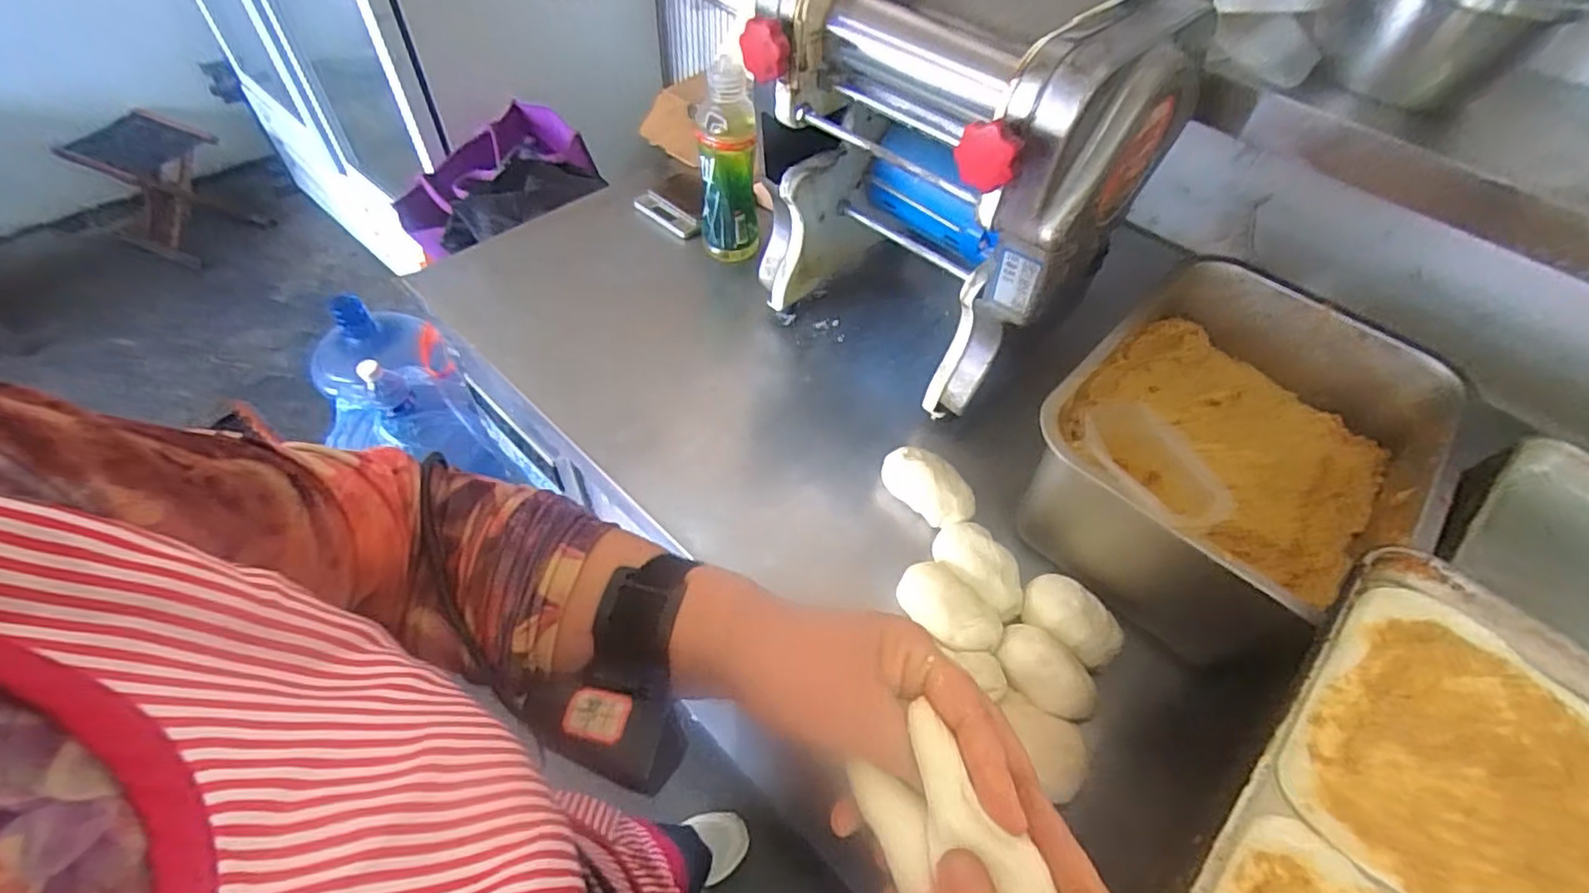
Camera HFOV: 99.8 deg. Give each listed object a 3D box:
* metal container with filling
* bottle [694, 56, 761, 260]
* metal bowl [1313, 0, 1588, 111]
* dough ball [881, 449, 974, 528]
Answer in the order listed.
[{"bbox_3d":[0.379,0.000,0.587,0.253,0.171,0.357,37,58,22],"label":"metal container with filling"},{"bbox_3d":[-0.076,-0.326,0.787,0.070,0.204,0.062,3,52,-3],"label":"bottle"},{"bbox_3d":[0.542,-0.372,0.579,0.174,0.094,0.146,23,54,13],"label":"metal bowl"},{"bbox_3d":[0.129,0.037,0.633,0.055,0.035,0.094,-32,61,-26],"label":"dough ball"}]

